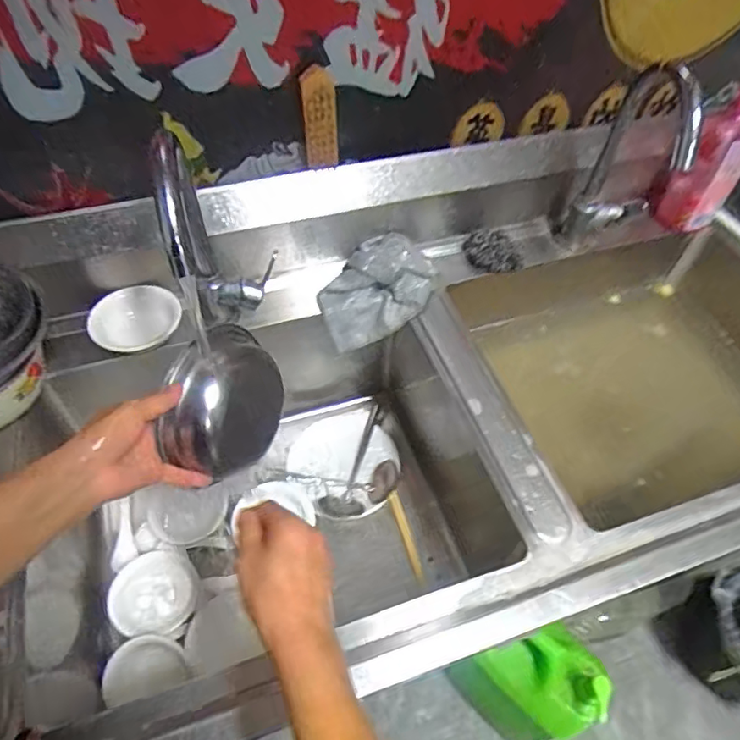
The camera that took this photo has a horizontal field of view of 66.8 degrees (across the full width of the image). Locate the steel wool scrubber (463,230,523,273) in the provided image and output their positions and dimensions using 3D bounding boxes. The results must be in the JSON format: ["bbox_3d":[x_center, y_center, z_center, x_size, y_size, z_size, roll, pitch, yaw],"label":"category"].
[{"bbox_3d":[0.188,-0.180,0.858,0.091,0.030,0.060,21,55,12],"label":"steel wool scrubber"}]

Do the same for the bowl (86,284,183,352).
[{"bbox_3d":[-0.309,-0.064,0.737,0.095,0.037,0.111,39,60,23],"label":"bowl"}]

